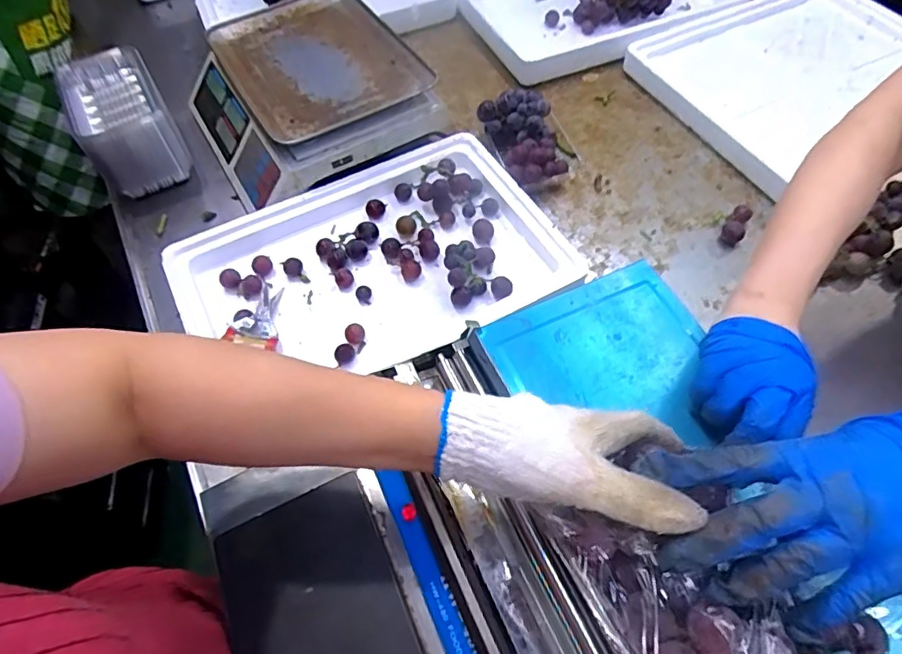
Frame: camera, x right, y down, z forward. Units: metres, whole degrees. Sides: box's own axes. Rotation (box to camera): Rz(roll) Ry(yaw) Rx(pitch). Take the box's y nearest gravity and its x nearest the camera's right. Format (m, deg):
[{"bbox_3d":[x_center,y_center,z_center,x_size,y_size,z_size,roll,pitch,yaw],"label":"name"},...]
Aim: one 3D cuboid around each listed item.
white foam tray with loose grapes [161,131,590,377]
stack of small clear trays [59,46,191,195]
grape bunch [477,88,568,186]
[{"bbox_3d":[-0.100,-0.075,0.693,0.452,0.052,0.297,-23,60,-12],"label":"white foam tray with loose grapes"},{"bbox_3d":[-0.479,-0.304,0.818,0.119,0.095,0.215,-28,61,-14],"label":"stack of small clear trays"},{"bbox_3d":[0.114,-0.272,0.805,0.111,0.061,0.159,-20,59,-10],"label":"grape bunch"}]

